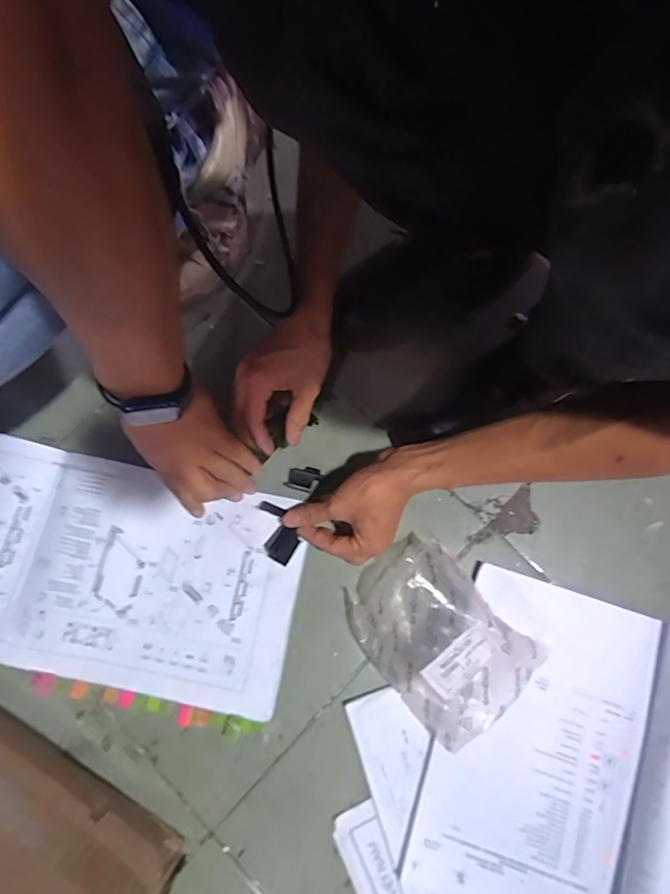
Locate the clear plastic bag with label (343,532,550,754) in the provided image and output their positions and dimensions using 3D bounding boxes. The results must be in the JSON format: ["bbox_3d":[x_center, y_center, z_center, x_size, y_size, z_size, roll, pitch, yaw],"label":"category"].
[{"bbox_3d":[0.096,0.181,0.477,0.123,0.060,0.172,-43,80,-11],"label":"clear plastic bag with label"}]

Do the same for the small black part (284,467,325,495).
[{"bbox_3d":[-0.035,0.036,0.560,0.039,0.012,0.028,16,76,3],"label":"small black part"}]

